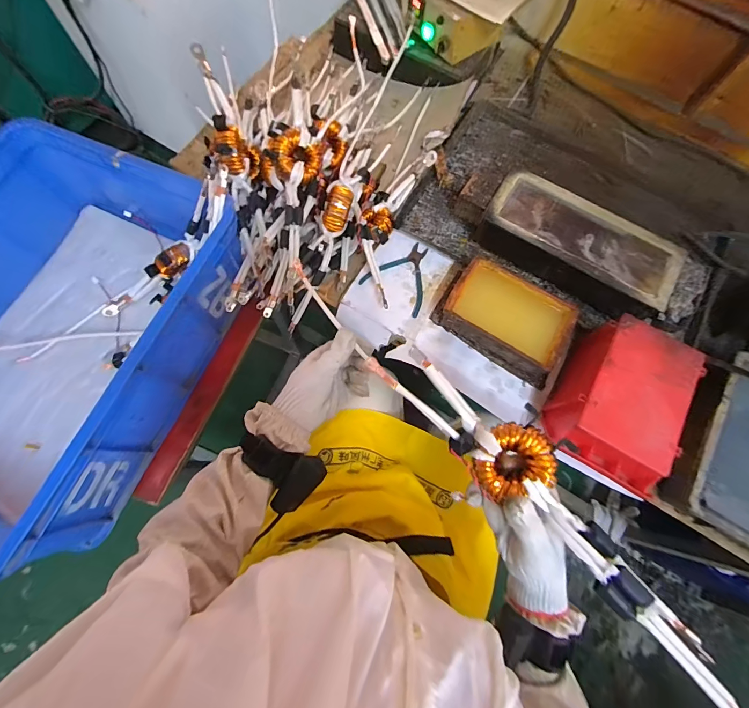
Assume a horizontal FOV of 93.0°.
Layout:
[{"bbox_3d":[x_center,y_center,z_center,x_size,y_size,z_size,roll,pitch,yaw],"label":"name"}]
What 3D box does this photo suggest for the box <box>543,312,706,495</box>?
[{"bbox_3d":[0.377,0.071,0.549,0.146,0.102,0.222,30,74,7],"label":"box"}]

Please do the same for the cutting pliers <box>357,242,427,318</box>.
[{"bbox_3d":[0.061,-0.153,0.676,0.124,0.007,0.135,34,75,8],"label":"cutting pliers"}]

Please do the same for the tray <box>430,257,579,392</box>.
[{"bbox_3d":[0.229,-0.062,0.621,0.217,0.067,0.132,32,74,7],"label":"tray"}]

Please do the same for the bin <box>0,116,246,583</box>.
[{"bbox_3d":[-0.511,-0.041,0.584,0.402,0.197,0.653,23,73,5],"label":"bin"}]

